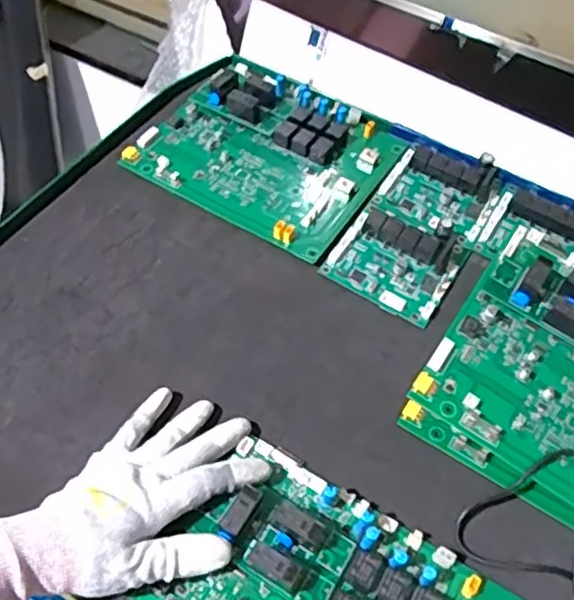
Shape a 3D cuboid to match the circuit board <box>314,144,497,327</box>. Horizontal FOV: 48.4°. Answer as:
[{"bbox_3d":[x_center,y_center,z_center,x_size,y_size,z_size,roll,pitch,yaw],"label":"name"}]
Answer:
[{"bbox_3d":[0.109,-0.064,0.534,0.093,0.024,0.168,27,58,17],"label":"circuit board"}]

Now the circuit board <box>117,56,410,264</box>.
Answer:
[{"bbox_3d":[-0.016,-0.140,0.569,0.199,0.031,0.174,29,59,18],"label":"circuit board"}]

